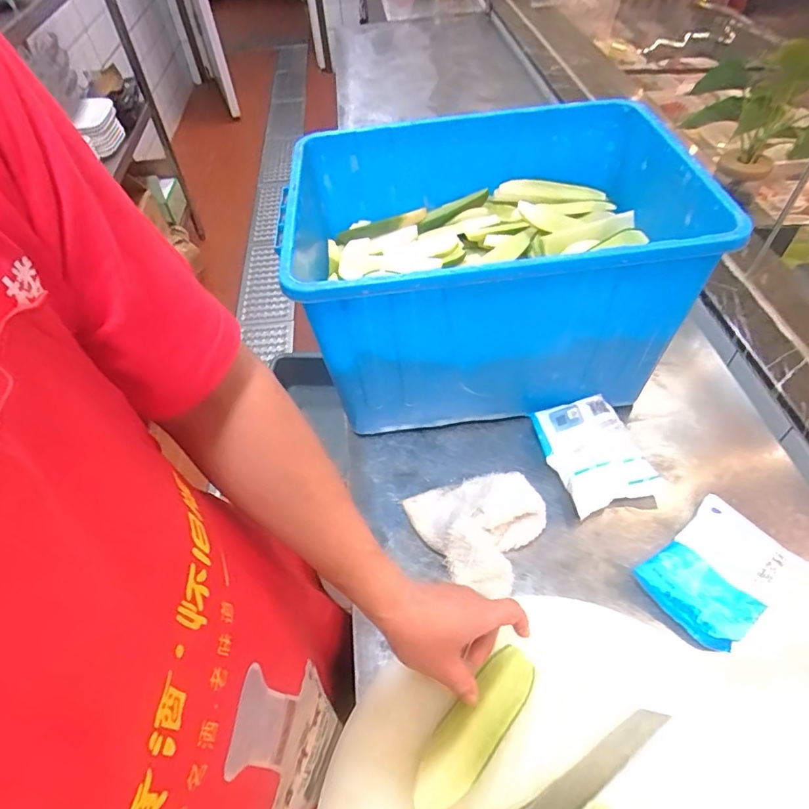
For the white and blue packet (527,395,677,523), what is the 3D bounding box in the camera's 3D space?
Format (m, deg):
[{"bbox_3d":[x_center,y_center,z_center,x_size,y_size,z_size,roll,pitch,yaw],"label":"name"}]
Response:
[{"bbox_3d":[0.255,0.061,0.672,0.123,0.038,0.147,-15,52,-9],"label":"white and blue packet"}]

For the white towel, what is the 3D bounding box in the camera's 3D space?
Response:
[{"bbox_3d":[0.095,0.139,0.604,0.135,0.058,0.141,-27,55,-17],"label":"white towel"}]

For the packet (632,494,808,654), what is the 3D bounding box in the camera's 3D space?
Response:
[{"bbox_3d":[0.359,0.190,0.575,0.164,0.041,0.117,-33,57,-21],"label":"packet"}]

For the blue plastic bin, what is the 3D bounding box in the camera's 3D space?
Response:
[{"bbox_3d":[0.115,-0.192,0.695,0.491,0.254,0.349,-7,51,-2],"label":"blue plastic bin"}]

